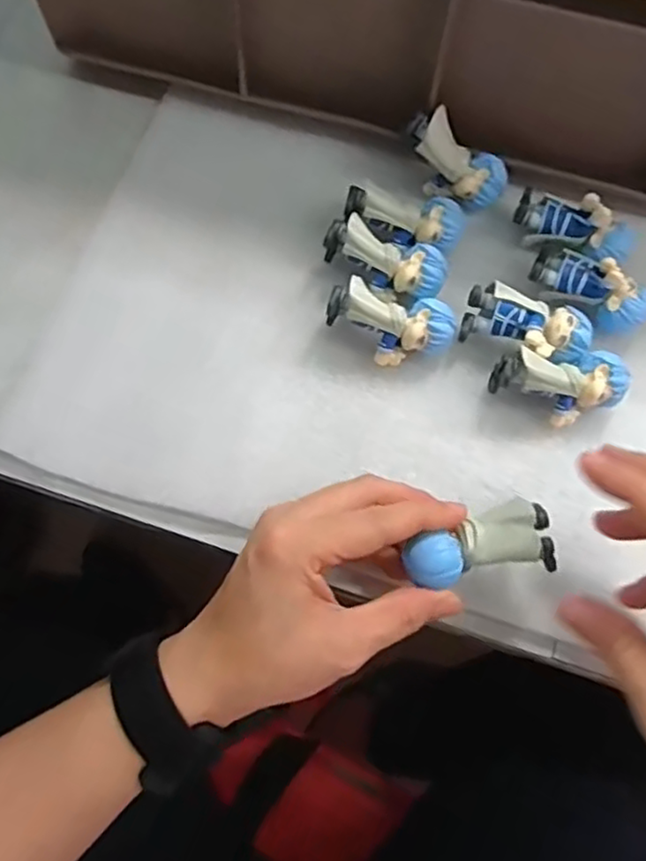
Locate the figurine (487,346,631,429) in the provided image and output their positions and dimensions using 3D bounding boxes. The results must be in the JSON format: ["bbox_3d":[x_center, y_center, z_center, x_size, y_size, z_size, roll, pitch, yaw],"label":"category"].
[{"bbox_3d":[0.115,-0.021,0.328,0.060,0.029,0.031,-1,72,-1],"label":"figurine"}]

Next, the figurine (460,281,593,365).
[{"bbox_3d":[0.101,-0.050,0.338,0.060,0.027,0.029,20,73,5],"label":"figurine"}]

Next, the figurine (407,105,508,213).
[{"bbox_3d":[0.067,-0.142,0.360,0.059,0.027,0.025,36,75,-20],"label":"figurine"}]

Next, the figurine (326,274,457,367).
[{"bbox_3d":[0.033,-0.051,0.338,0.062,0.030,0.030,13,73,4],"label":"figurine"}]

